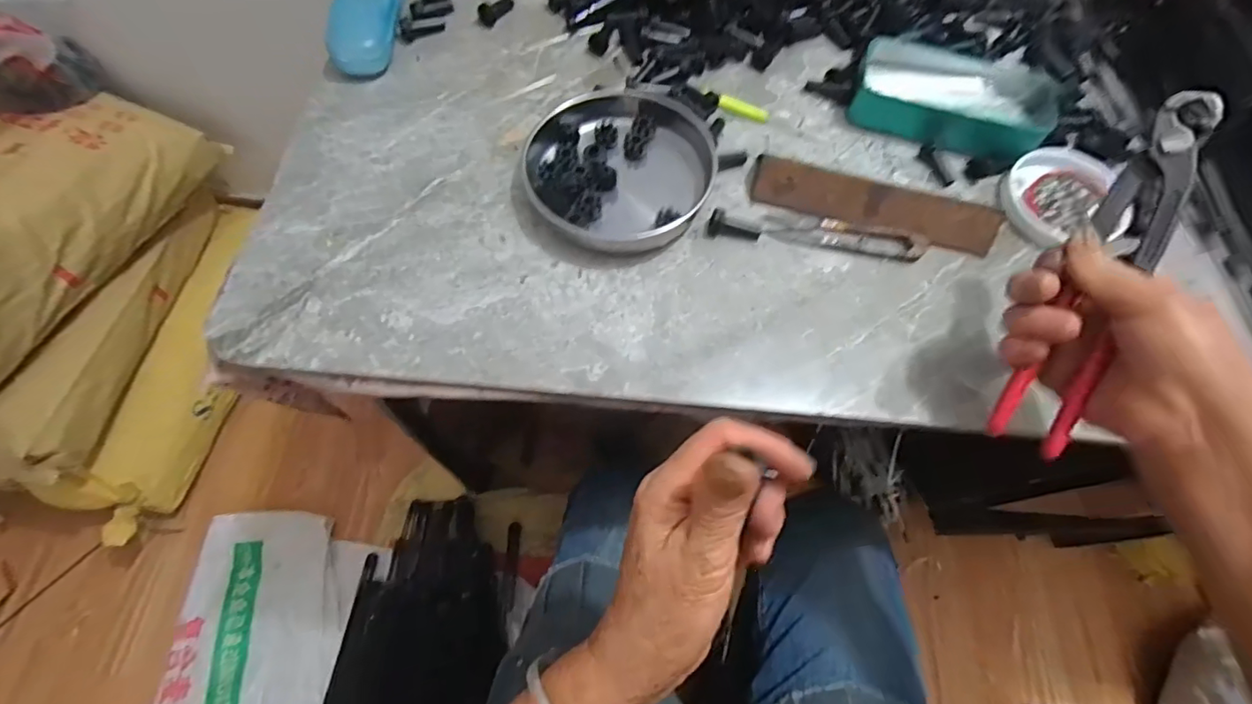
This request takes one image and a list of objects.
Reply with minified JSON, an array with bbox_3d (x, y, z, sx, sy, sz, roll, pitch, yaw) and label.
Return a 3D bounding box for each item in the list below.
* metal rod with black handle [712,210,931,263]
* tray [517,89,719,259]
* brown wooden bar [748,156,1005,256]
[{"bbox_3d":[0.140,-0.090,0.403,0.155,0.017,0.025,7,65,1],"label":"metal rod with black handle"},{"bbox_3d":[-0.010,-0.144,0.410,0.138,0.027,0.141,1,66,-2],"label":"tray"},{"bbox_3d":[0.189,-0.111,0.418,0.185,0.035,0.009,15,26,4],"label":"brown wooden bar"}]

